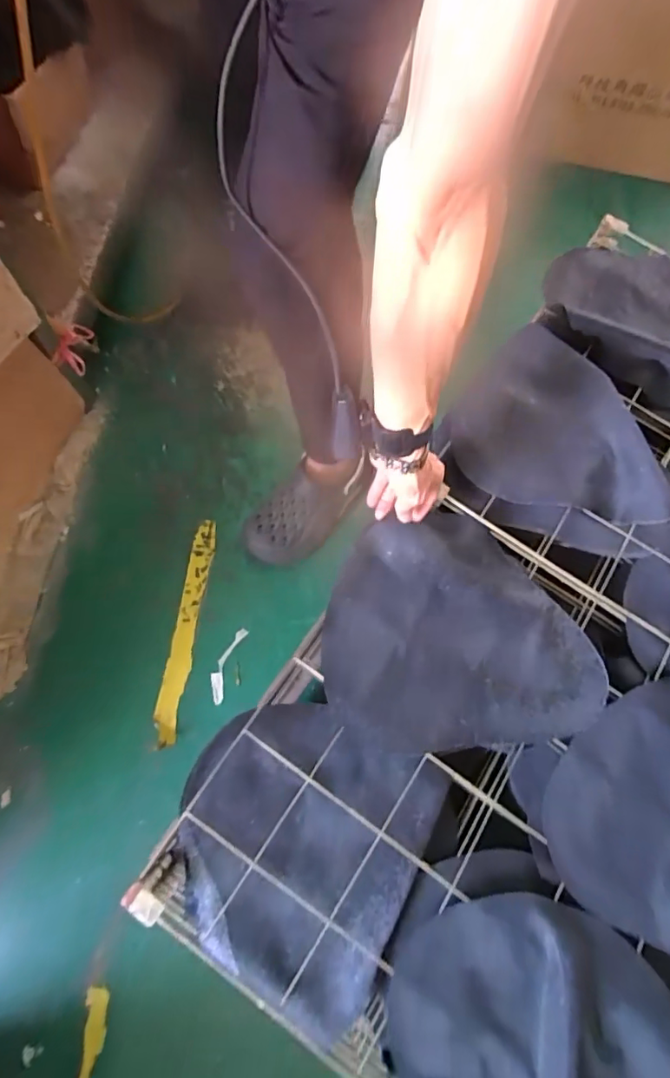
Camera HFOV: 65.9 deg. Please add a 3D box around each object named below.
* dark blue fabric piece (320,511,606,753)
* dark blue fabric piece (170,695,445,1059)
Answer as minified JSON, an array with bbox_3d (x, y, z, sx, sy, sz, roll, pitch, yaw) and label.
[{"bbox_3d":[0.154,0.111,0.660,0.337,0.037,0.284,-5,71,-3],"label":"dark blue fabric piece"},{"bbox_3d":[-0.043,0.342,0.582,0.277,0.039,0.291,27,75,4],"label":"dark blue fabric piece"}]

